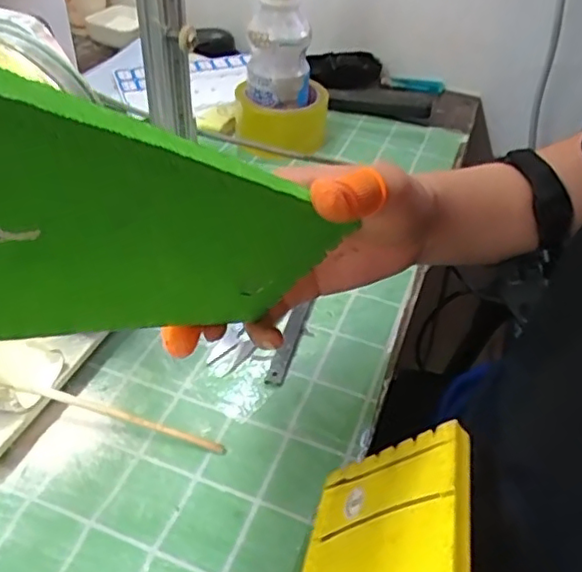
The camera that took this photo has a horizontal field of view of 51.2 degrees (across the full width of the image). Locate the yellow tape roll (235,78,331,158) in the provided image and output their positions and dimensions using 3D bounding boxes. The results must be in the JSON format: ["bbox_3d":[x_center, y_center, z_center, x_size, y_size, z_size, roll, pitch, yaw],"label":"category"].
[{"bbox_3d":[-0.008,-0.165,0.613,0.092,0.053,0.092,0,41,-5],"label":"yellow tape roll"}]

